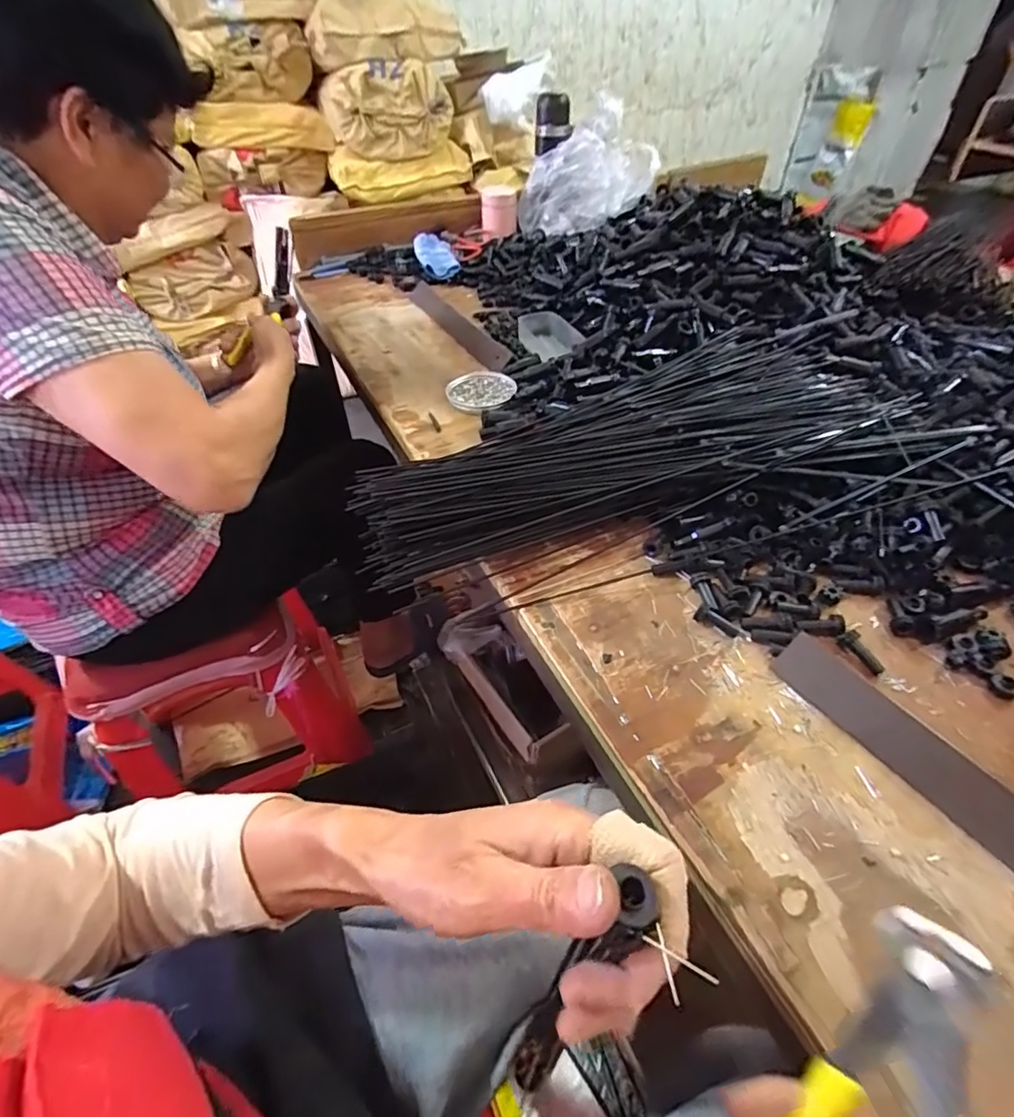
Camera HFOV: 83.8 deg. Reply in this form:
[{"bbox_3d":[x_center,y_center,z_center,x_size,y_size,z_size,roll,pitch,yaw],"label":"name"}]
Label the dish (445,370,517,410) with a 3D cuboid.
[{"bbox_3d":[-0.034,-0.223,0.749,0.089,0.013,0.083,7,47,7],"label":"dish"}]

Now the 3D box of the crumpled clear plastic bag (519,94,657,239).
[{"bbox_3d":[0.143,-0.682,1.008,0.238,0.178,0.090,3,47,4],"label":"crumpled clear plastic bag"}]

